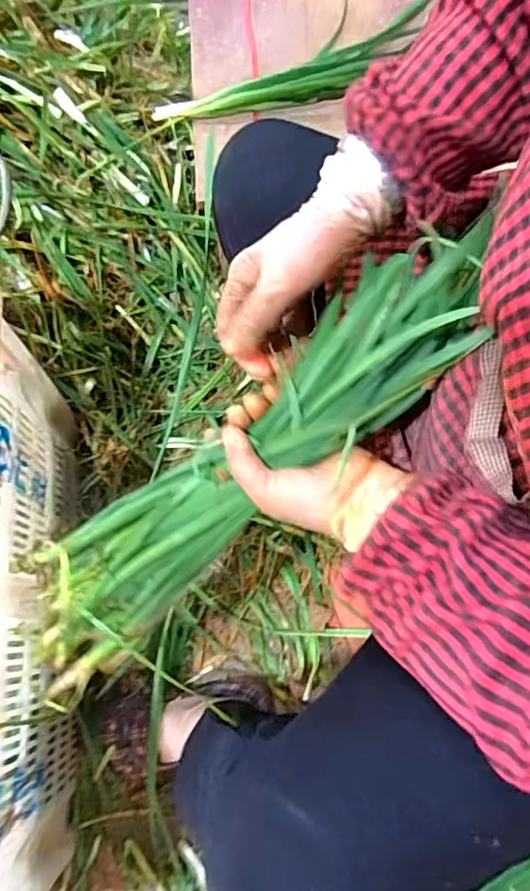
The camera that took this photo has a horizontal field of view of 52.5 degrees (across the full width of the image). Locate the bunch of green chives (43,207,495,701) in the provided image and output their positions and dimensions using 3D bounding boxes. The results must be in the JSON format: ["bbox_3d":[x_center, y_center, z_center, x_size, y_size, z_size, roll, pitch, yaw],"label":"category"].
[{"bbox_3d":[-0.033,0.026,0.398,0.458,0.043,0.092,-41,71,20],"label":"bunch of green chives"}]

